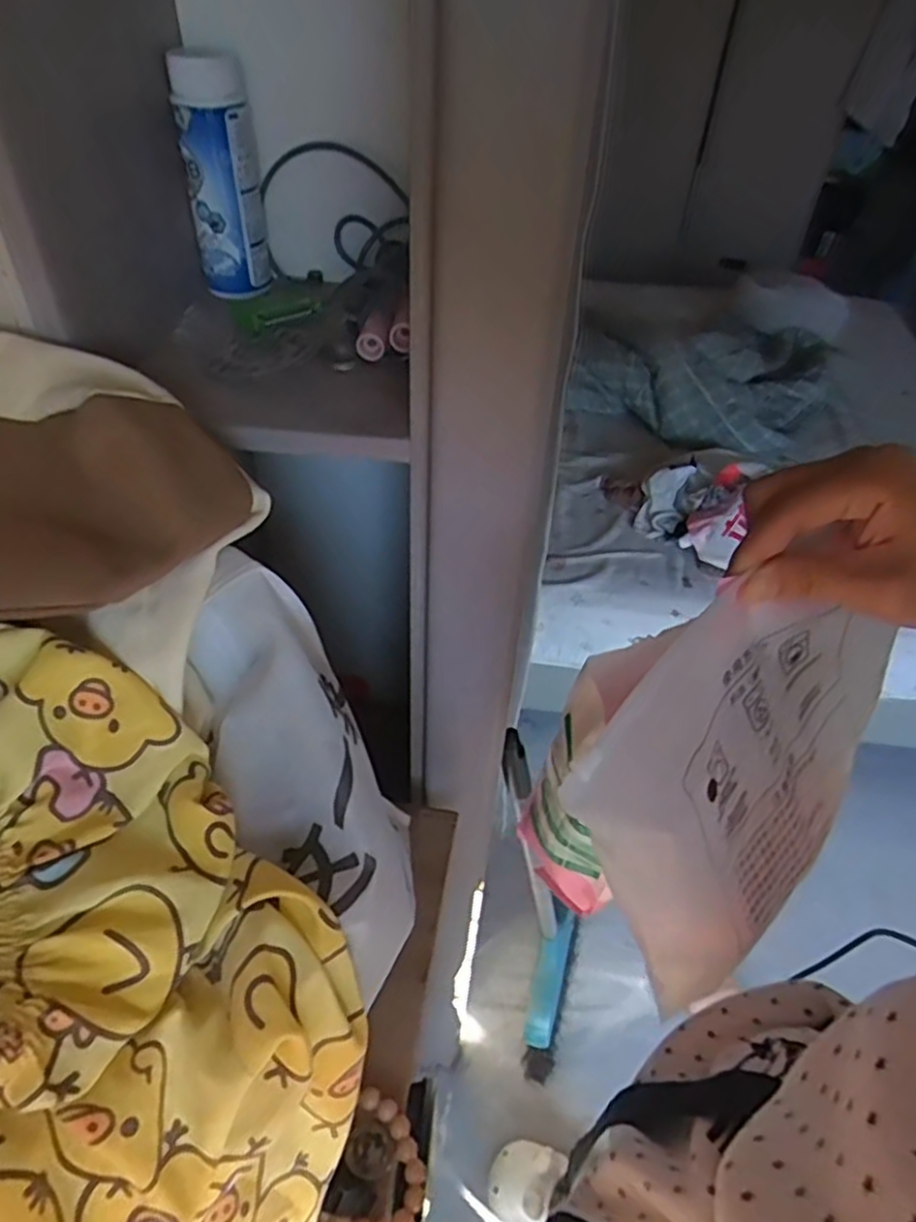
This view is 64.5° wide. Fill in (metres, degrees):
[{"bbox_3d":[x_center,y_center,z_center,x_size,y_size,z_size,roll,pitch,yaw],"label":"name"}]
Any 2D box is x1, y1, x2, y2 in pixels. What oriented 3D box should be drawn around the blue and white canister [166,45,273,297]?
[{"bbox_3d":[-0.167,-0.307,0.518,0.050,0.146,0.046,-8,45,-11],"label":"blue and white canister"}]

